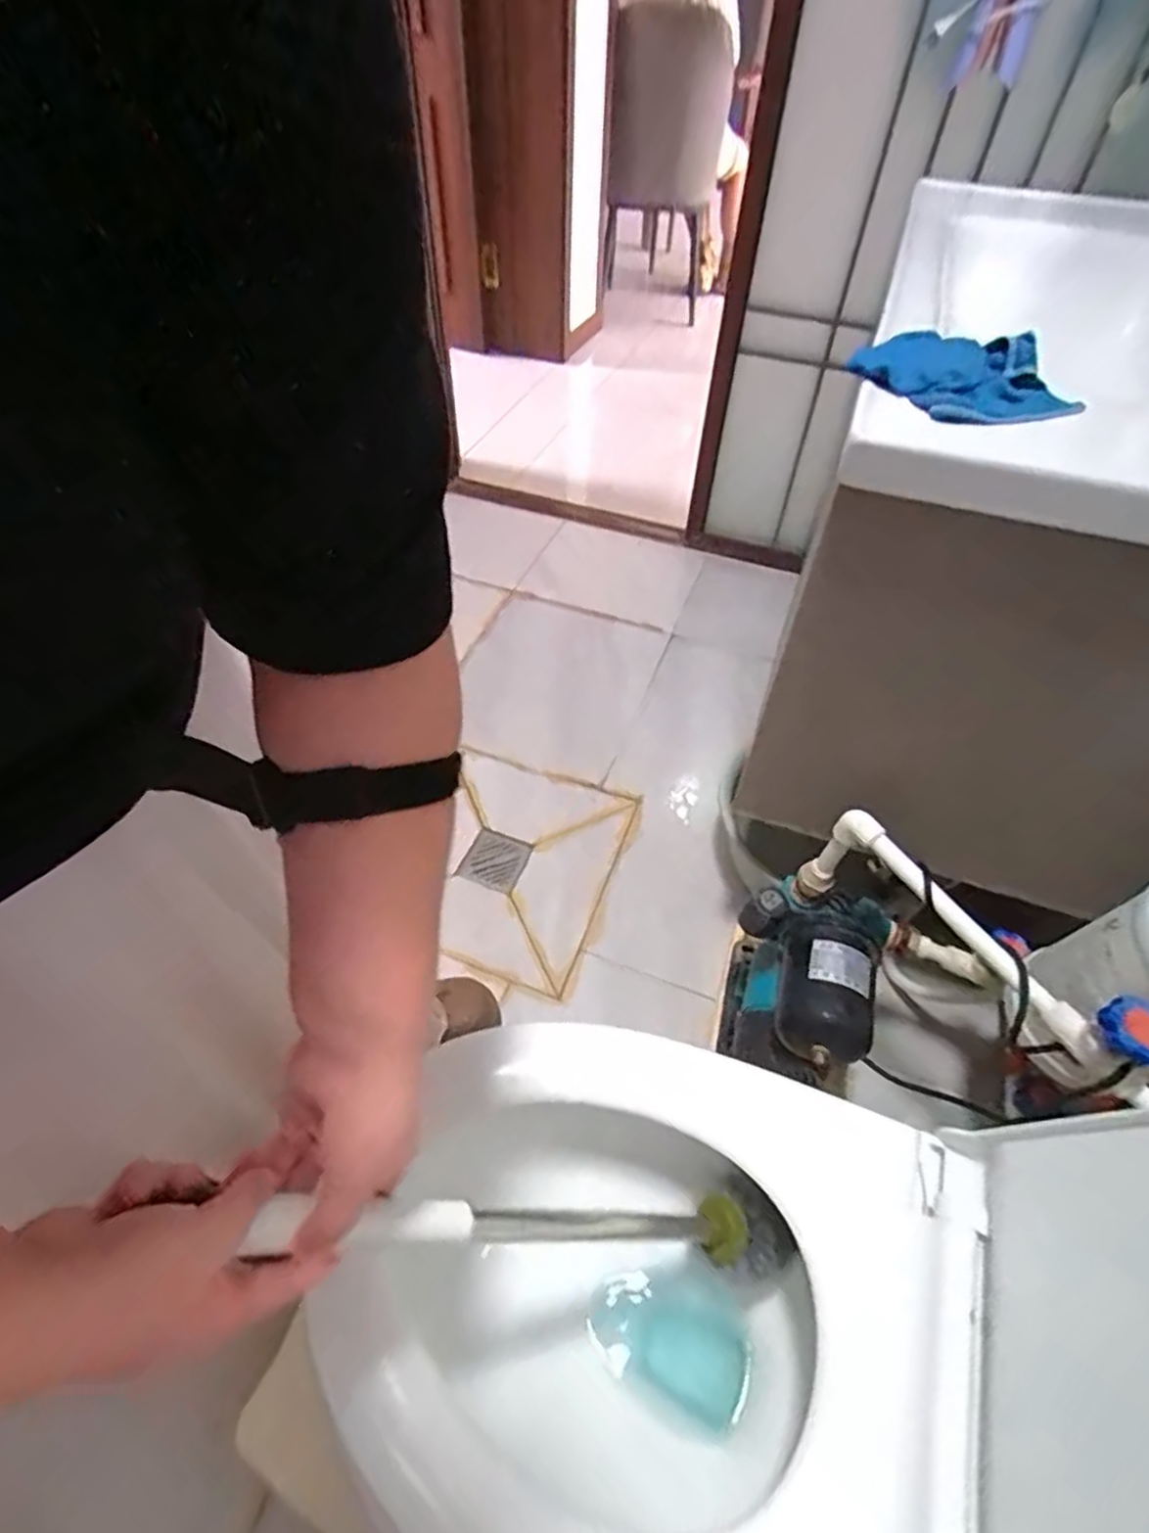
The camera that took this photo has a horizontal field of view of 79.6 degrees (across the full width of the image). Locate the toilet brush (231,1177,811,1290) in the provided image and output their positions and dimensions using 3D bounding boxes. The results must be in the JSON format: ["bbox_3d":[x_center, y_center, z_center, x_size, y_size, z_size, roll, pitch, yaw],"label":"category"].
[{"bbox_3d":[0.017,0.304,0.457,0.448,0.073,0.062,30,39,-35],"label":"toilet brush"}]

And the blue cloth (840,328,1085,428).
[{"bbox_3d":[0.320,-0.325,0.569,0.115,0.035,0.160,-31,57,-24],"label":"blue cloth"}]

